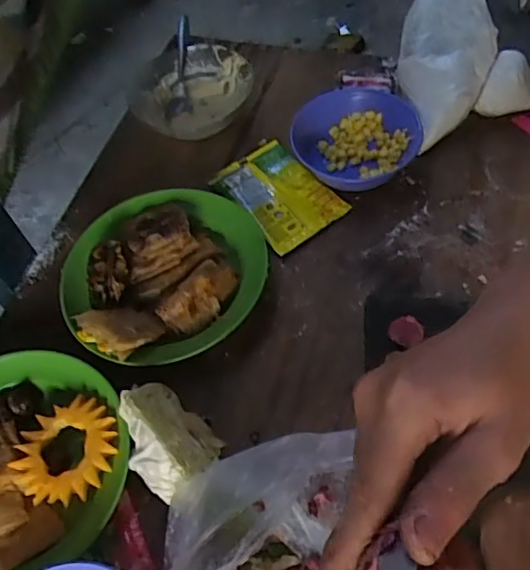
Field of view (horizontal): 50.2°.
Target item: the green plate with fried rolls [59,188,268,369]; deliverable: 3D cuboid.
[{"bbox_3d":[-0.104,-0.019,0.591,0.202,0.038,0.220,-1,60,2],"label":"green plate with fried rolls"}]

